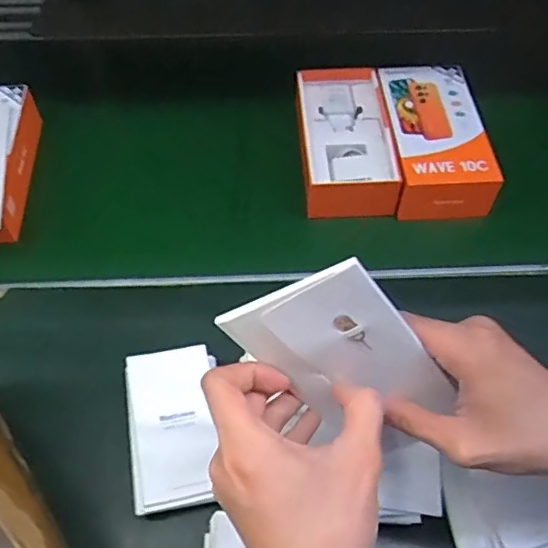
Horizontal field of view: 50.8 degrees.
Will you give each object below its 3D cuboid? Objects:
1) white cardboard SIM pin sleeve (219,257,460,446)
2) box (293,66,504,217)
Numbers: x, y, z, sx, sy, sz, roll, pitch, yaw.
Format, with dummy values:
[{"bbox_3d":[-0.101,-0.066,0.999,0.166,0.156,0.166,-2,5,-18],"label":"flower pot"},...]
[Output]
[{"bbox_3d":[0.037,0.047,0.320,0.087,0.132,0.008,-22,42,16],"label":"white cardboard SIM pin sleeve"},{"bbox_3d":[0.130,-0.151,0.643,0.194,0.051,0.198,-2,55,-1],"label":"box"}]

